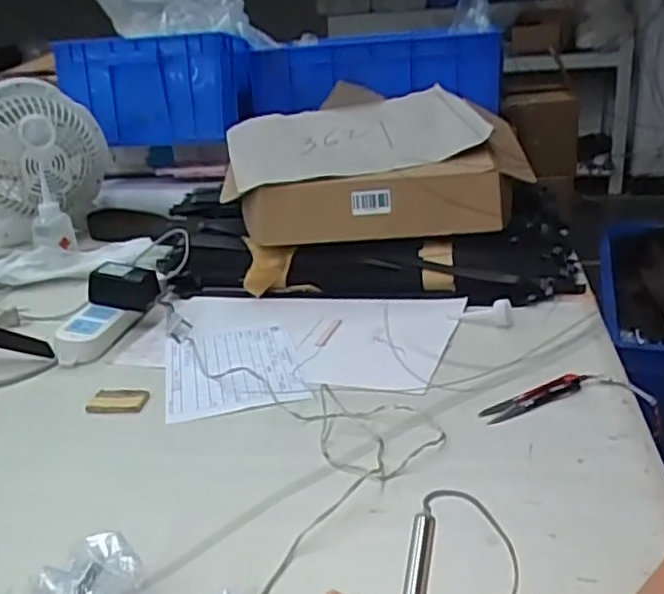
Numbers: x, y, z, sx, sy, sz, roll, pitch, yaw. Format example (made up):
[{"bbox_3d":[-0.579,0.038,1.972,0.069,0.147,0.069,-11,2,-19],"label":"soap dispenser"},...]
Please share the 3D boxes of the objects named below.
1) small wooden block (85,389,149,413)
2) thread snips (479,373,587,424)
[{"bbox_3d":[-0.210,0.101,0.685,0.053,0.006,0.040,-3,20,4],"label":"small wooden block"},{"bbox_3d":[0.182,0.088,0.623,0.113,0.007,0.023,-14,21,-23],"label":"thread snips"}]

